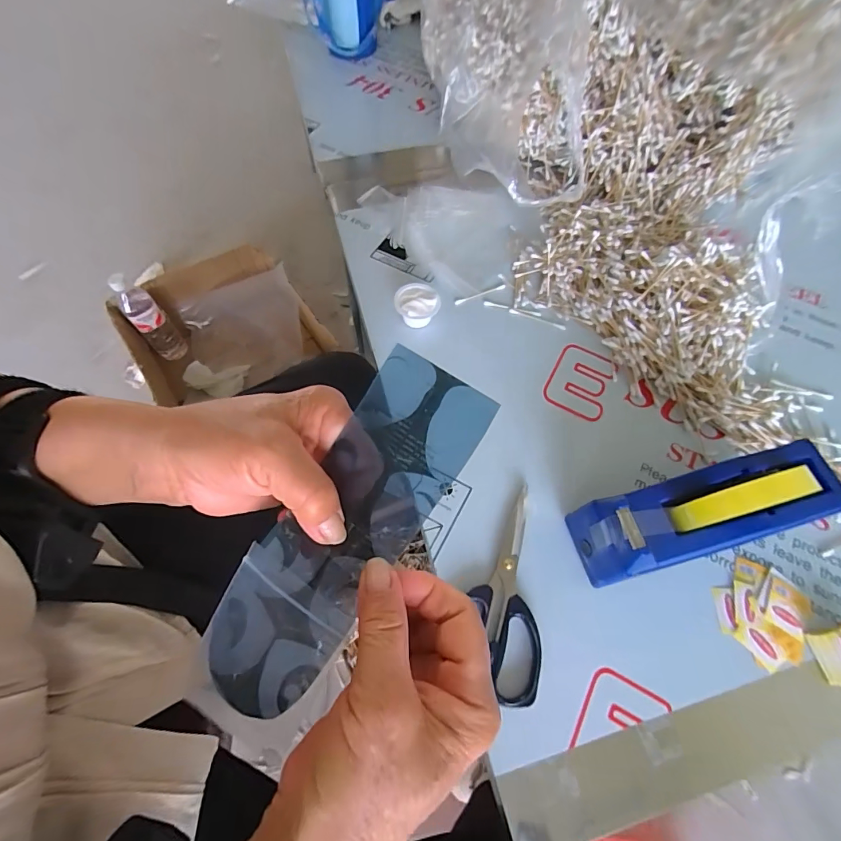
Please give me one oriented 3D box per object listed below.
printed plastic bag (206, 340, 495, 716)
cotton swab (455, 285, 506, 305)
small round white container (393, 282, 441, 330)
[{"bbox_3d":[-0.039,0.058,0.213,0.063,0.008,0.190,36,91,14],"label":"printed plastic bag"},{"bbox_3d":[0.078,-0.164,0.567,0.072,0.004,0.008,-20,66,-12],"label":"cotton swab"},{"bbox_3d":[-0.004,-0.141,0.535,0.053,0.032,0.052,1,63,-2],"label":"small round white container"}]

